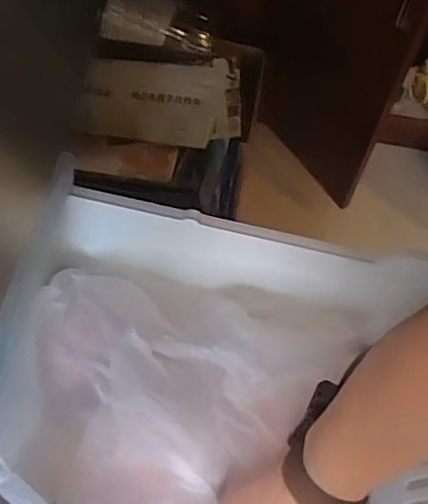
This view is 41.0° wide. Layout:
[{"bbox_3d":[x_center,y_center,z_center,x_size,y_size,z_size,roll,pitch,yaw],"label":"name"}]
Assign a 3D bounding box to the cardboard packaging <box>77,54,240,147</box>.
[{"bbox_3d":[-0.072,-0.208,0.782,0.212,0.021,0.133,0,75,0],"label":"cardboard packaging"}]

